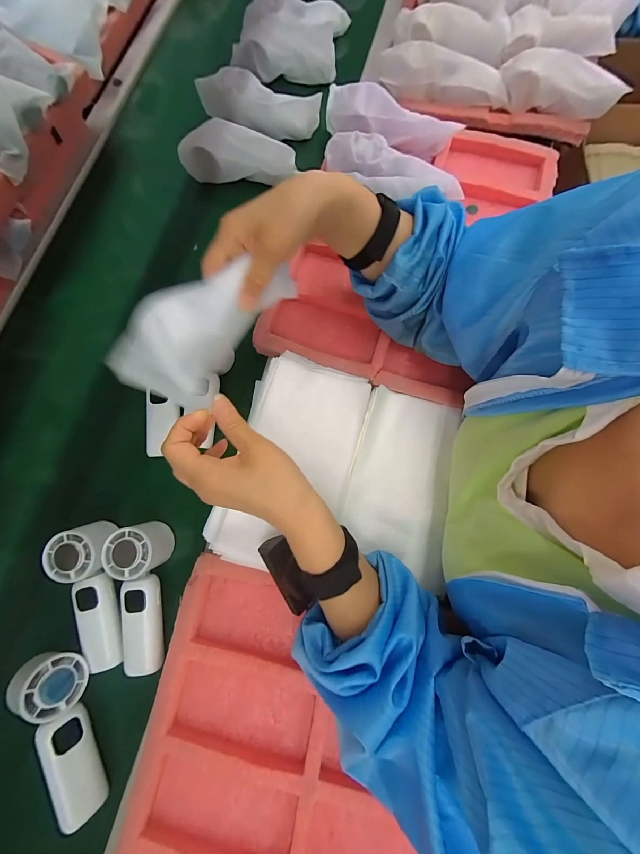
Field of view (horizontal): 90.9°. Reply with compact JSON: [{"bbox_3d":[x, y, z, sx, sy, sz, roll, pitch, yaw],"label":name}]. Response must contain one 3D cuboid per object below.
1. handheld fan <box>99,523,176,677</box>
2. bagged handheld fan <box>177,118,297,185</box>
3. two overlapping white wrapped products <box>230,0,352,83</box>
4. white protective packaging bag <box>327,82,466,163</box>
[{"bbox_3d":[-0.205,0.190,0.352,0.049,0.053,0.153,-3,76,1],"label":"handheld fan"},{"bbox_3d":[-0.128,-0.424,0.487,0.178,0.058,0.049,6,76,3],"label":"bagged handheld fan"},{"bbox_3d":[-0.057,-0.687,0.556,0.225,0.062,0.133,-6,76,0],"label":"two overlapping white wrapped products"},{"bbox_3d":[0.106,-0.451,0.467,0.193,0.049,0.057,12,76,-8],"label":"white protective packaging bag"}]

